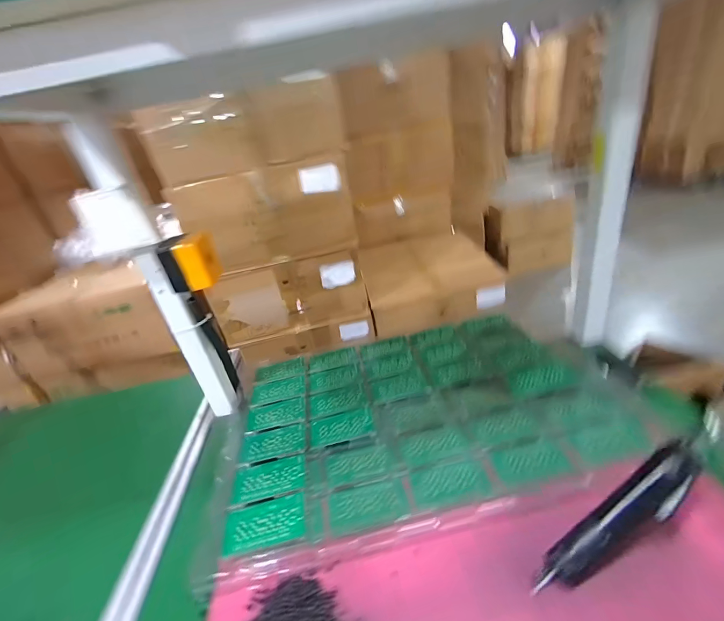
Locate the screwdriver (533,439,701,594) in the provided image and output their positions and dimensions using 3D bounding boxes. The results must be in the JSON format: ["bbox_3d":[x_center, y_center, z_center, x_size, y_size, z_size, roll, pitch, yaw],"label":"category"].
[{"bbox_3d":[0.280,0.222,0.379,0.220,0.033,0.049,-35,36,-8],"label":"screwdriver"}]

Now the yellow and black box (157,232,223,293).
[{"bbox_3d":[-0.280,-0.081,0.579,0.065,0.081,0.069,0,31,12],"label":"yellow and black box"}]

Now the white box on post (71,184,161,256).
[{"bbox_3d":[-0.356,-0.129,0.507,0.080,0.083,0.047,-30,37,-34],"label":"white box on post"}]

